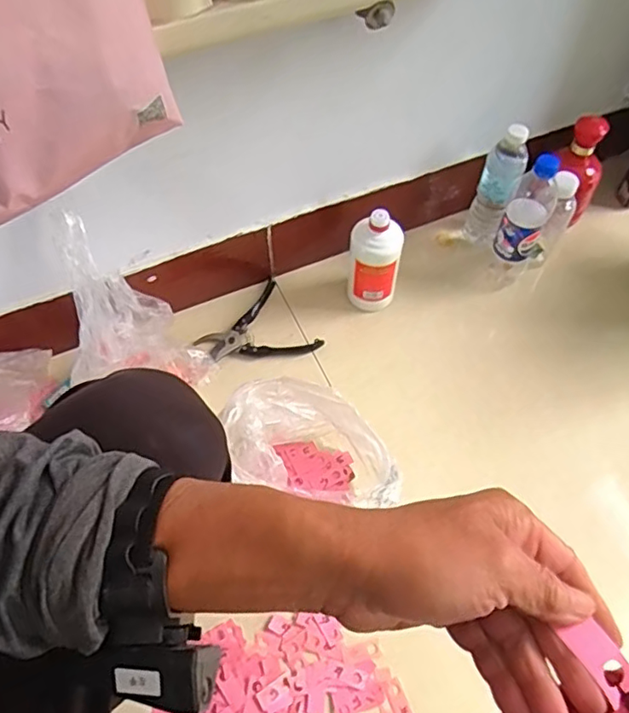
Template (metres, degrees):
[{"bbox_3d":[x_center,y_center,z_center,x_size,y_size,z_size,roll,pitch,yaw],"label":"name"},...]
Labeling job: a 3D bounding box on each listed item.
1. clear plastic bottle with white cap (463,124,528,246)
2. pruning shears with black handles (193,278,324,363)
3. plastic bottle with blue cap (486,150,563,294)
[{"bbox_3d":[0.299,-0.271,0.953,0.060,0.224,0.052,18,61,11],"label":"clear plastic bottle with white cap"},{"bbox_3d":[-0.099,-0.037,0.930,0.163,0.018,0.155,-28,63,-15],"label":"pruning shears with black handles"},{"bbox_3d":[0.325,-0.208,0.896,0.062,0.238,0.078,26,63,15],"label":"plastic bottle with blue cap"}]

